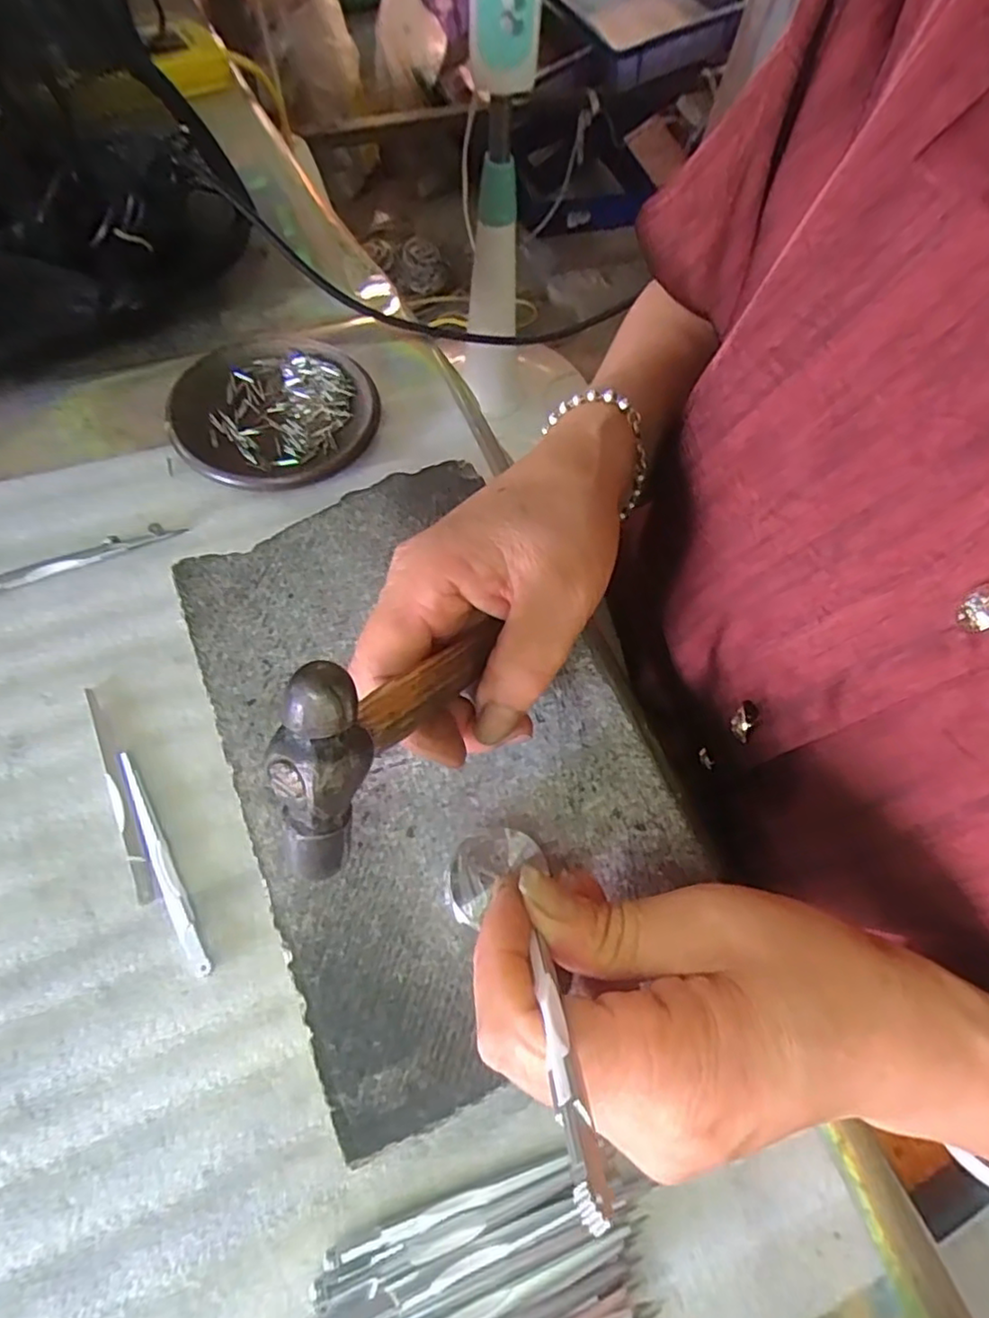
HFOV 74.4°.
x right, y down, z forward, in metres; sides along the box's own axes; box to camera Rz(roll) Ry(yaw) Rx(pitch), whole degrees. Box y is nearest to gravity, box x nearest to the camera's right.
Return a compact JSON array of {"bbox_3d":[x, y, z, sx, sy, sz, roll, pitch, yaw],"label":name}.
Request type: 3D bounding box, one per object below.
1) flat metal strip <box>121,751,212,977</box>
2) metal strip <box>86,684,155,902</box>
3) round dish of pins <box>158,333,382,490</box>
[{"bbox_3d":[-0.141,0.085,0.275,0.008,0.005,0.101,-28,69,-15],"label":"flat metal strip"},{"bbox_3d":[-0.165,0.057,0.286,0.008,0.004,0.102,-24,68,-13],"label":"metal strip"},{"bbox_3d":[-0.127,-0.145,0.378,0.113,0.014,0.118,1,65,-2],"label":"round dish of pins"}]

